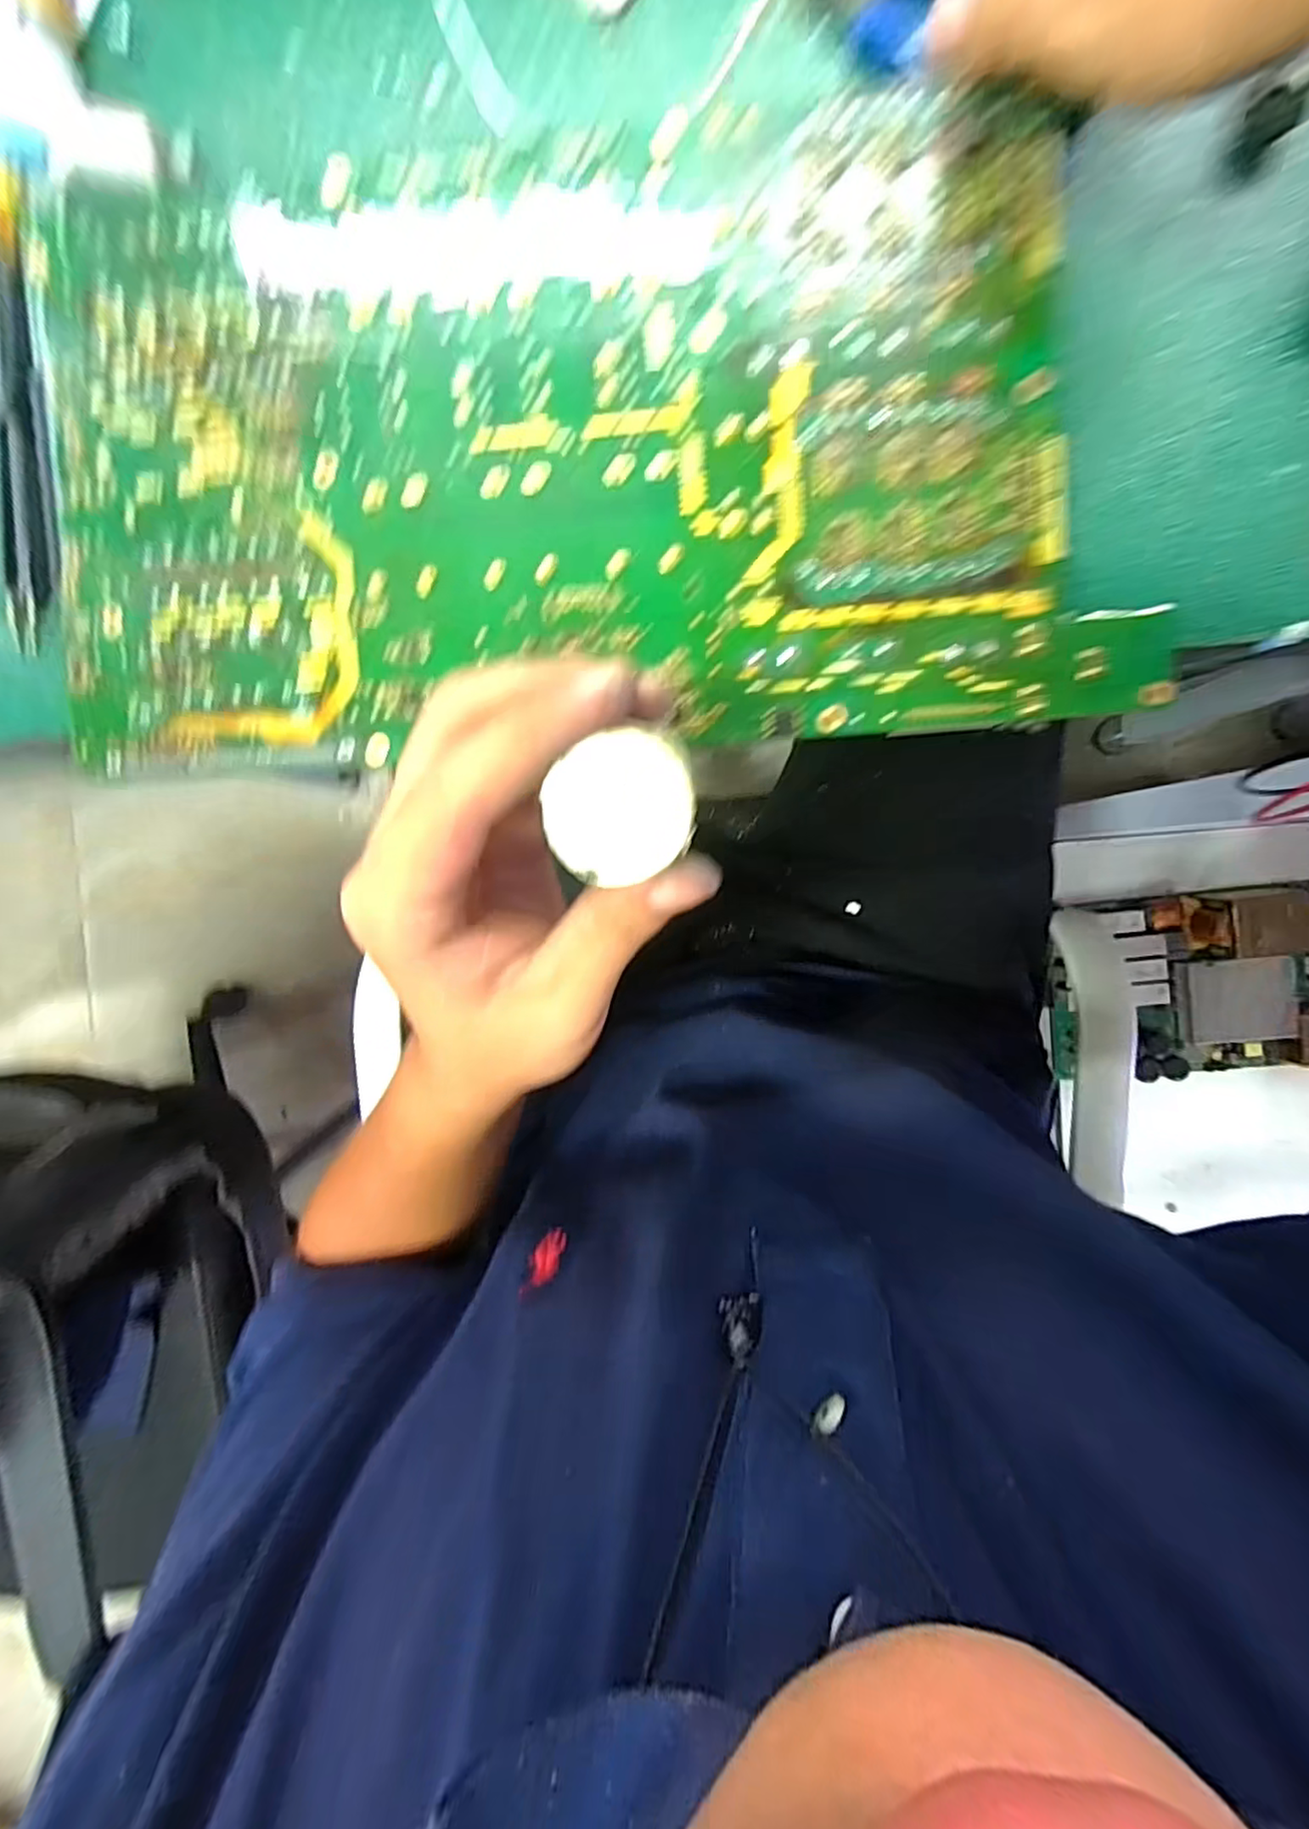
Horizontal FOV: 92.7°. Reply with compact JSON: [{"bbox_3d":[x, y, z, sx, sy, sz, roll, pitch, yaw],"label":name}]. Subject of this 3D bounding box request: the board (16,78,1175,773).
[{"bbox_3d":[-0.037,-0.153,0.208,0.351,0.004,0.188,-1,93,5],"label":"board"}]

